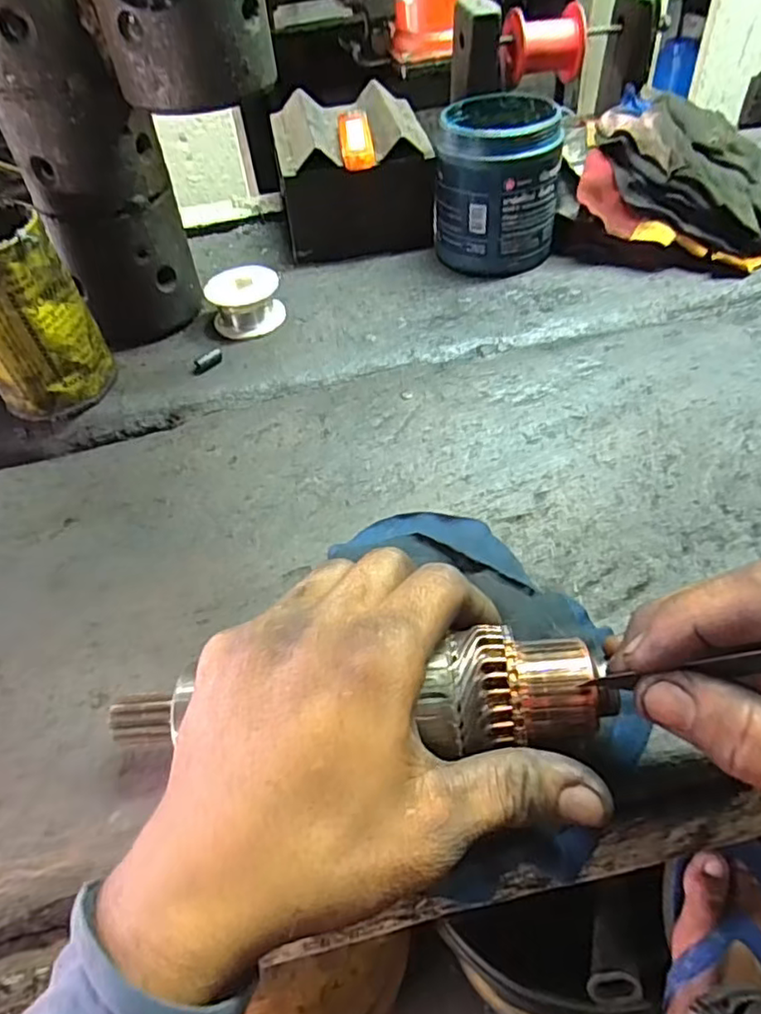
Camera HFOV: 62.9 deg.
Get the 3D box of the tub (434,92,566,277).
[{"bbox_3d":[0.090,-0.247,0.477,0.092,0.095,0.095,8,52,13],"label":"tub"}]

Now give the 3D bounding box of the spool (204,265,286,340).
[{"bbox_3d":[-0.099,-0.152,0.461,0.051,0.032,0.051,-3,48,3],"label":"spool"}]

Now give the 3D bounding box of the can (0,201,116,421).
[{"bbox_3d":[-0.228,-0.122,0.397,0.072,0.119,0.083,-30,53,-17],"label":"can"}]

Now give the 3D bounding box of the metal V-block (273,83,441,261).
[{"bbox_3d":[-0.023,-0.277,0.519,0.118,0.088,0.111,-9,50,-1],"label":"metal V-block"}]

